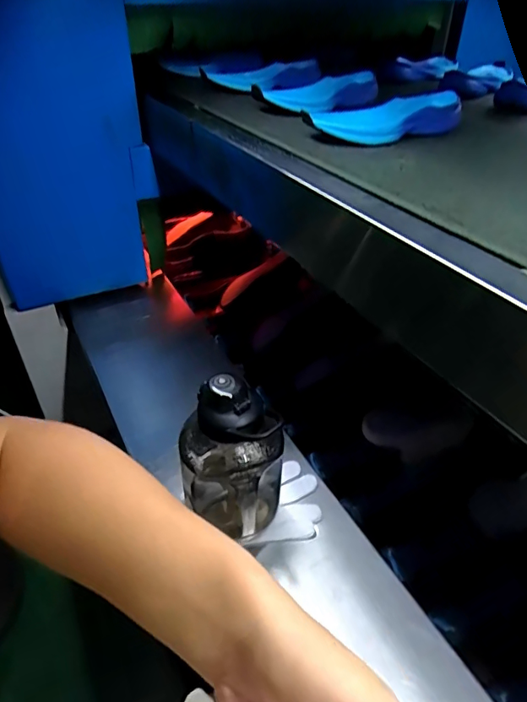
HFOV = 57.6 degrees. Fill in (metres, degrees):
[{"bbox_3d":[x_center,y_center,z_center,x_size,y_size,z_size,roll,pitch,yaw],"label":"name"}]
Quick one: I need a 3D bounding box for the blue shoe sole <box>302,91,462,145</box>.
[{"bbox_3d":[0.174,-0.331,0.685,0.240,0.036,0.073,-18,41,-18],"label":"blue shoe sole"}]

